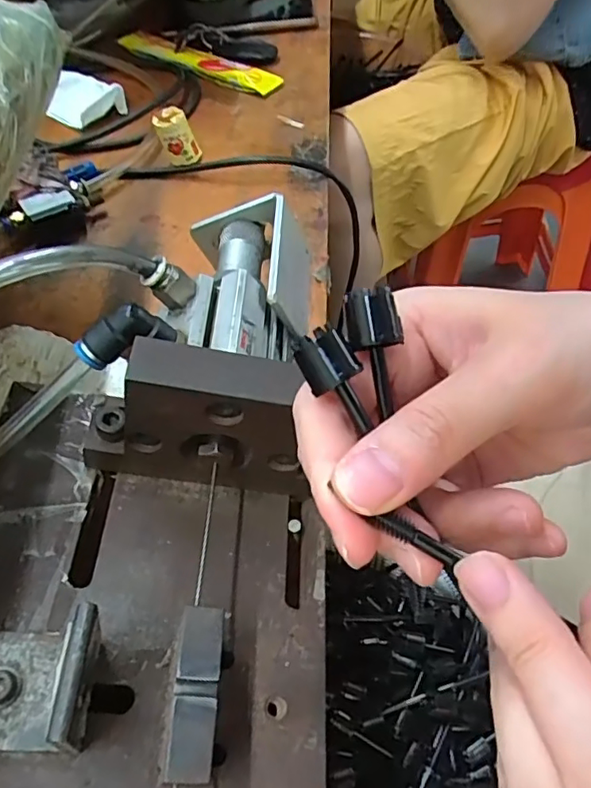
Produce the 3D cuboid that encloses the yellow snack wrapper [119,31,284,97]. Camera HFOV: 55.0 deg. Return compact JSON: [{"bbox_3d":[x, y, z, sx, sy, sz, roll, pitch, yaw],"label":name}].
[{"bbox_3d":[-0.102,-0.333,0.567,0.200,0.012,0.035,30,62,25],"label":"yellow snack wrapper"}]

